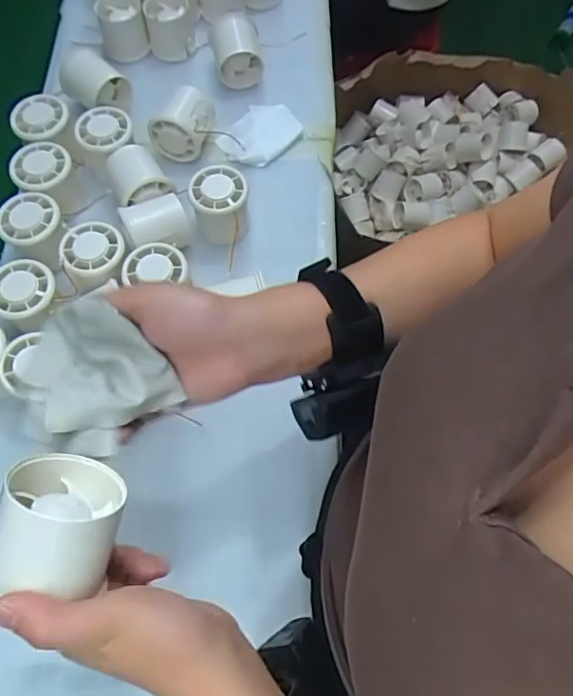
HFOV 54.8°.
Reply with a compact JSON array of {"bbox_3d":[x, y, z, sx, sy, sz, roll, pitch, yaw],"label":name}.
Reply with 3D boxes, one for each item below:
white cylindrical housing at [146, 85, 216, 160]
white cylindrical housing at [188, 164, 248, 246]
[{"bbox_3d":[-0.107,-0.240,0.582,0.056,0.048,0.064,12,67,5],"label":"white cylindrical housing"},{"bbox_3d":[-0.063,-0.136,0.531,0.051,0.049,0.054,0,66,0],"label":"white cylindrical housing"}]

